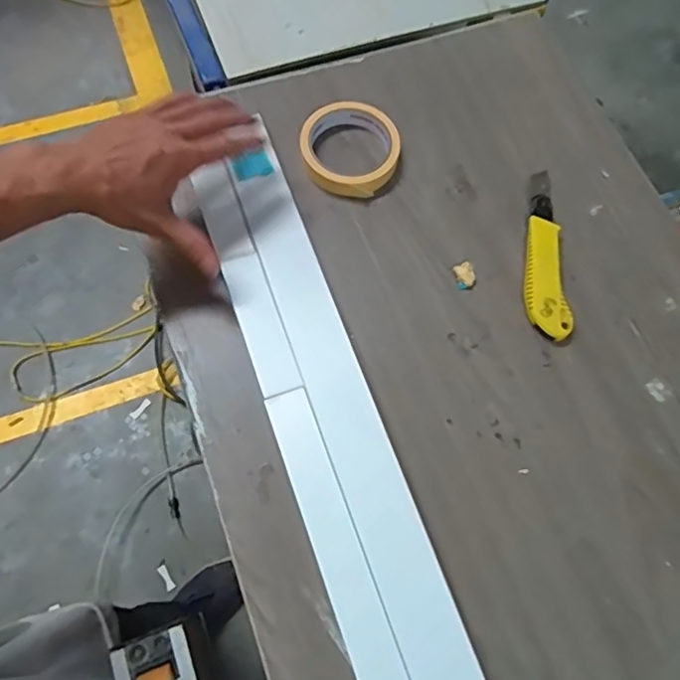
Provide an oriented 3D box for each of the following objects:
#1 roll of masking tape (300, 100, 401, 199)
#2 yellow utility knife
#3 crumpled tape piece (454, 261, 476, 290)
[{"bbox_3d":[0.010,-0.187,0.572,0.095,0.027,0.095,1,68,-2],"label":"roll of masking tape"},{"bbox_3d":[0.187,-0.085,0.546,0.037,0.017,0.175,2,68,-2],"label":"yellow utility knife"},{"bbox_3d":[0.115,-0.059,0.539,0.018,0.004,0.025,-10,69,-6],"label":"crumpled tape piece"}]

